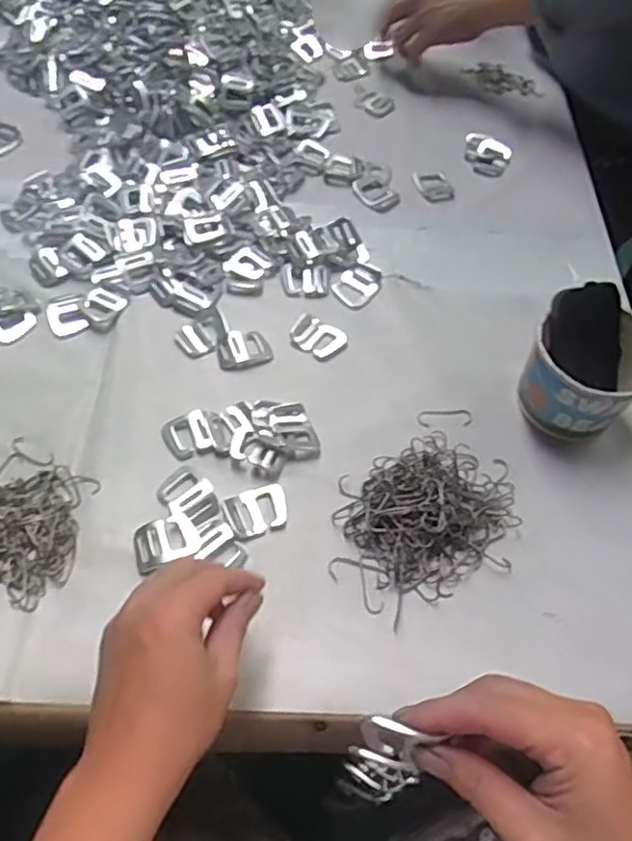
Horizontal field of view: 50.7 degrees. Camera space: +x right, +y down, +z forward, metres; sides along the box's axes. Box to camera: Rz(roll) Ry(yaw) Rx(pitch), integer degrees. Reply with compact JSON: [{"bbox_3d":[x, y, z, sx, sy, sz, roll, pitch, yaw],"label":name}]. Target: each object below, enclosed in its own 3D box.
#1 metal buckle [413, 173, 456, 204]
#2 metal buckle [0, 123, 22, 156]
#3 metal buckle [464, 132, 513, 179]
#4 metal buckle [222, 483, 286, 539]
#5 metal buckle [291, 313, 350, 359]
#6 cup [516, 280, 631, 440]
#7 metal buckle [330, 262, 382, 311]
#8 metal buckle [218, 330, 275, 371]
[{"bbox_3d":[0.123,-0.245,0.693,0.036,0.004,0.044,-14,59,-12],"label":"metal buckle"},{"bbox_3d":[-0.332,-0.295,0.700,0.041,0.006,0.045,37,63,19],"label":"metal buckle"},{"bbox_3d":[0.186,-0.290,0.724,0.048,0.009,0.064,12,58,5],"label":"metal buckle"},{"bbox_3d":[-0.042,0.064,0.481,0.045,0.008,0.033,-21,61,-16],"label":"metal buckle"},{"bbox_3d":[0.003,-0.074,0.579,0.046,0.006,0.037,28,60,14],"label":"metal buckle"},{"bbox_3d":[0.209,-0.040,0.518,0.087,0.096,0.085,1,57,-2],"label":"cup"},{"bbox_3d":[0.038,-0.125,0.611,0.037,0.007,0.046,29,69,14],"label":"metal buckle"},{"bbox_3d":[-0.061,-0.061,0.566,0.044,0.004,0.035,-13,59,-11],"label":"metal buckle"}]

